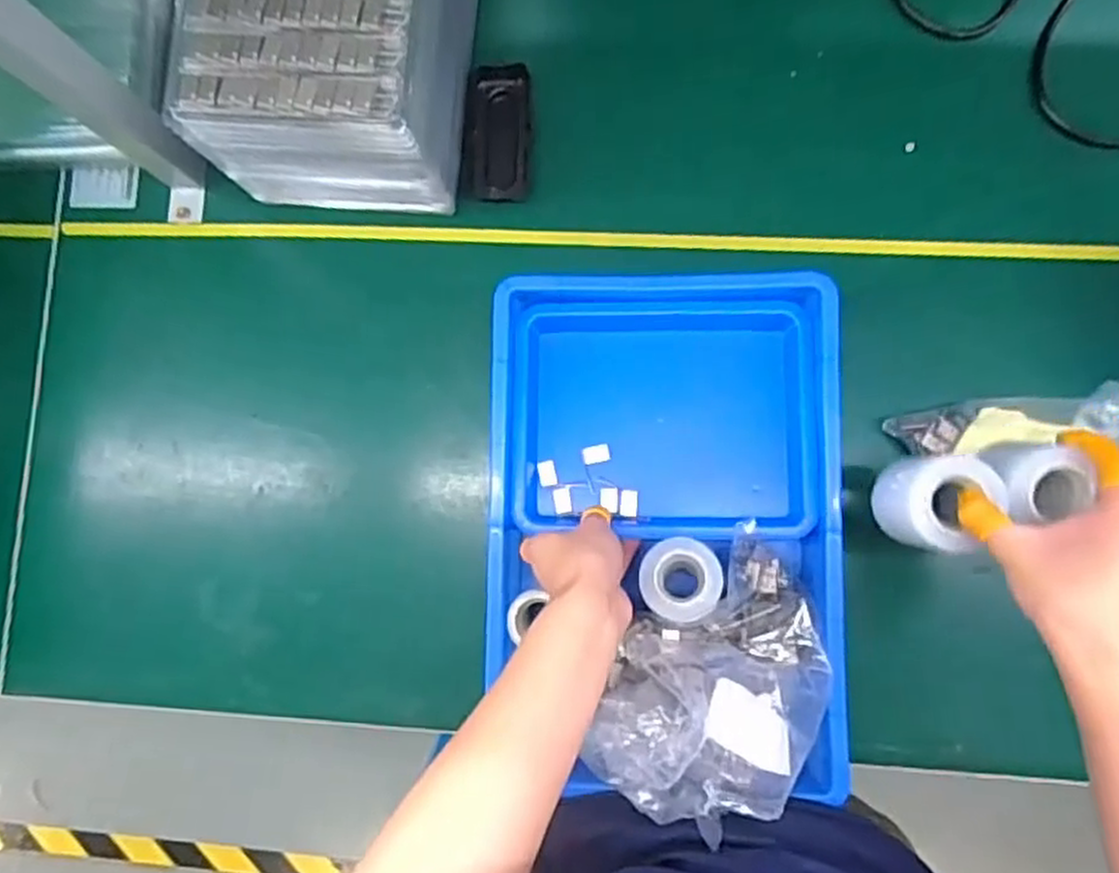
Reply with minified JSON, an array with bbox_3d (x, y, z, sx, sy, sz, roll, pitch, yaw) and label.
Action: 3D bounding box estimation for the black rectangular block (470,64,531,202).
[{"bbox_3d":[-0.049,-0.248,0.629,0.047,0.021,0.105,2,95,2],"label":"black rectangular block"}]

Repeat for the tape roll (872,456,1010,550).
[{"bbox_3d":[0.234,0.043,0.474,0.054,0.056,0.056,-3,81,1],"label":"tape roll"}]

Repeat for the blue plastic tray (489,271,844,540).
[{"bbox_3d":[0.074,-0.023,0.561,0.240,0.052,0.188,0,82,2],"label":"blue plastic tray"}]

